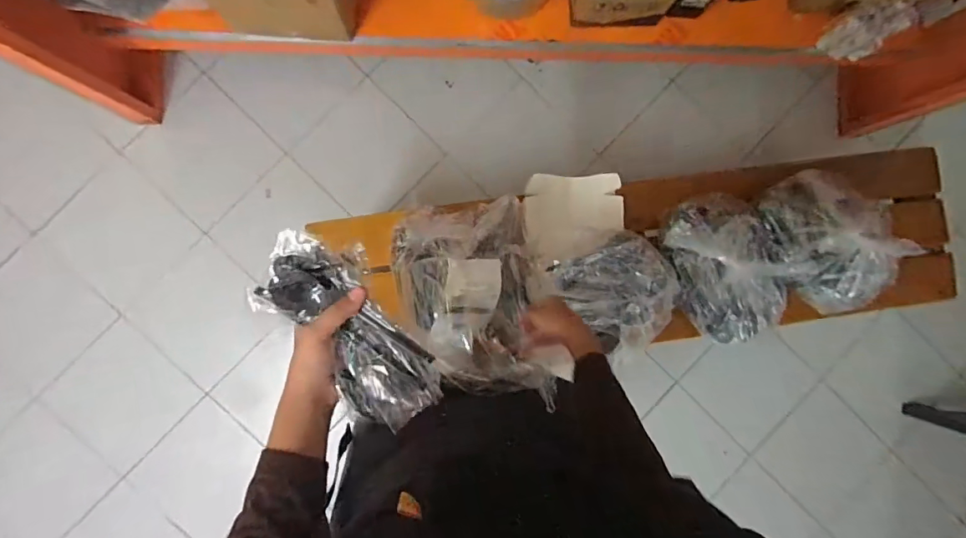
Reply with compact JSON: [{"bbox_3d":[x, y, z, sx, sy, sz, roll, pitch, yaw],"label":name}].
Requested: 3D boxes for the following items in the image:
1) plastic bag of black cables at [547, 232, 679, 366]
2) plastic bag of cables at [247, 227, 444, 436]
[{"bbox_3d":[0.228,0.033,0.786,0.170,0.101,0.184,-34,92,-4],"label":"plastic bag of black cables"},{"bbox_3d":[-0.110,0.055,0.419,0.084,0.044,0.194,-38,101,-4],"label":"plastic bag of cables"}]

